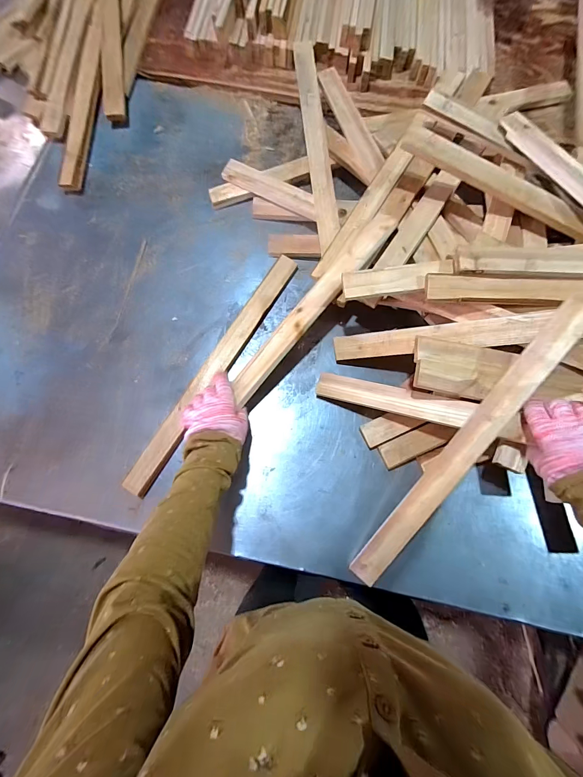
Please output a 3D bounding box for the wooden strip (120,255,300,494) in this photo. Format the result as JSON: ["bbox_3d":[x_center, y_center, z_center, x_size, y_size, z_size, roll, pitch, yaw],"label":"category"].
[{"bbox_3d":[-0.131,-0.039,0.599,0.038,0.018,0.484,31,78,6],"label":"wooden strip"}]

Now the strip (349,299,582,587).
[{"bbox_3d":[0.244,0.089,0.479,0.044,0.024,0.475,36,99,7],"label":"strip"}]

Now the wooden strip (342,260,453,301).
[{"bbox_3d":[0.156,-0.161,0.500,0.159,0.014,0.039,-10,75,-3],"label":"wooden strip"}]

